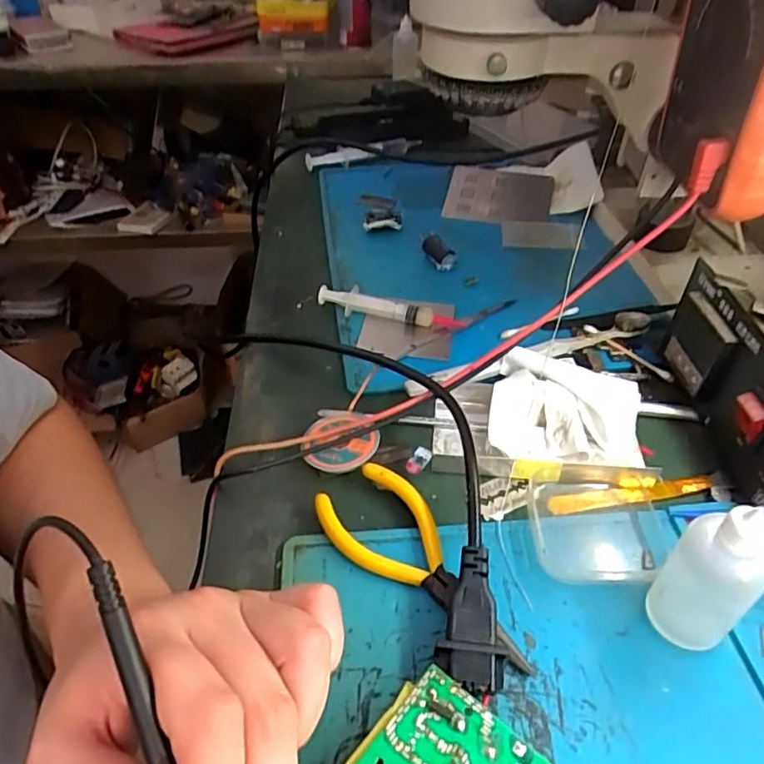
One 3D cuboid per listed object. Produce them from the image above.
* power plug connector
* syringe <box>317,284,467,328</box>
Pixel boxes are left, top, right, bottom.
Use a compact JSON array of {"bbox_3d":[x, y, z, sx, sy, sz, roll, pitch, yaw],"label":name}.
[{"bbox_3d":[0.039,0.102,0.256,0.029,0.016,0.058,5,56,5],"label":"power plug connector"},{"bbox_3d":[0.005,-0.053,0.445,0.115,0.021,0.013,14,44,16],"label":"syringe"}]

